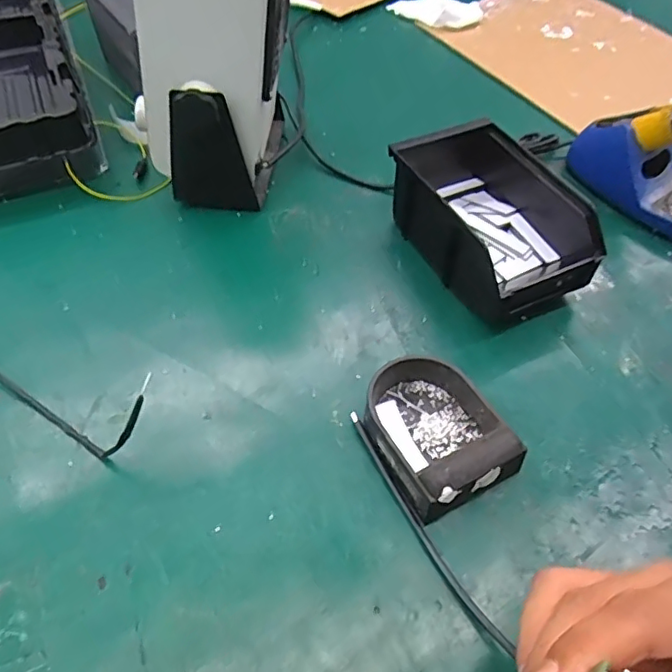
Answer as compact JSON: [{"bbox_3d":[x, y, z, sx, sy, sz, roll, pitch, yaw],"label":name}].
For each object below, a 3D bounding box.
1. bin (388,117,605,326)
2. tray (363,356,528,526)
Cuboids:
[{"bbox_3d":[0.133,-0.104,0.487,0.117,0.076,0.179,-22,55,-16],"label":"bin"},{"bbox_3d":[0.065,0.062,0.378,0.076,0.034,0.098,-22,55,-16],"label":"tray"}]

